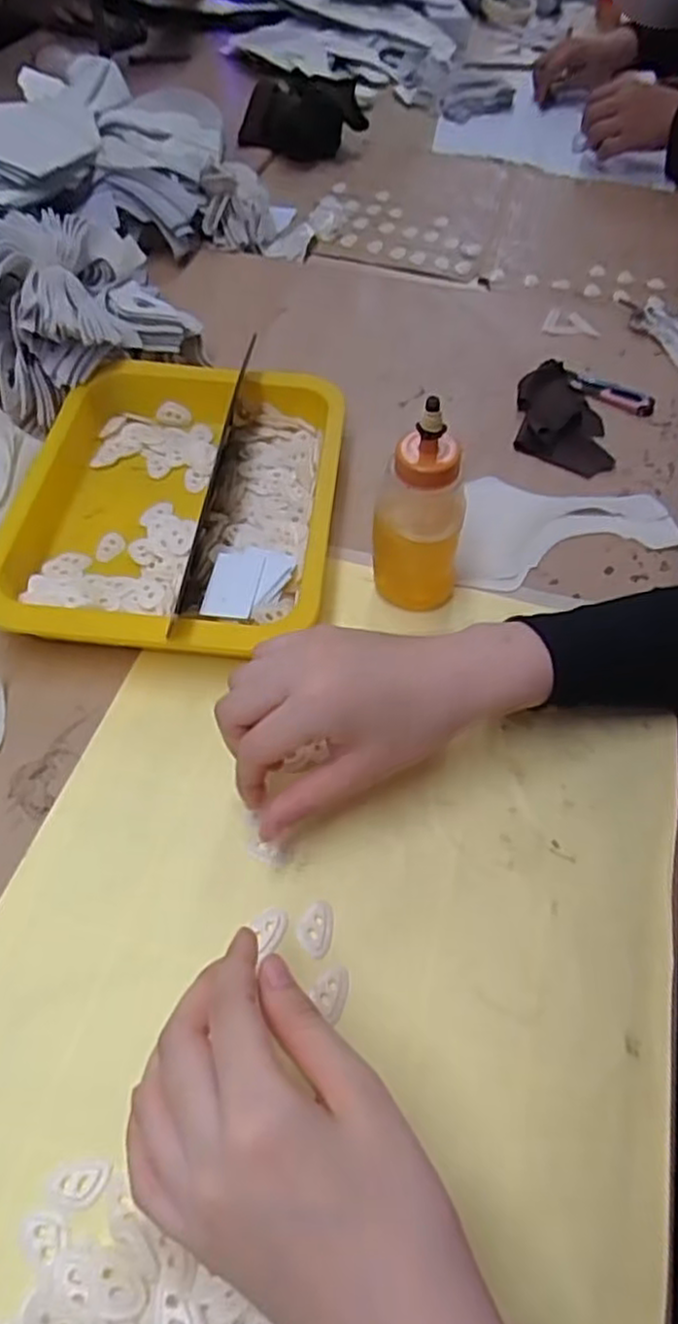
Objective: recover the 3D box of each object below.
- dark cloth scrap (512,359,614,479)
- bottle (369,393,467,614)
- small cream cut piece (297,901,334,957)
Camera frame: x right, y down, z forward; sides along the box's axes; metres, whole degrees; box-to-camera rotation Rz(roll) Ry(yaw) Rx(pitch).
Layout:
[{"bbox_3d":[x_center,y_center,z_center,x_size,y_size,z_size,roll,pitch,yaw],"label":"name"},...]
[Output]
[{"bbox_3d":[0.177,-0.198,0.578,0.071,0.010,0.119,9,58,5],"label":"dark cloth scrap"},{"bbox_3d":[0.046,-0.085,0.426,0.047,0.139,0.041,1,54,-1],"label":"bottle"},{"bbox_3d":[-0.011,0.126,0.351,0.016,0.004,0.025,3,54,0],"label":"small cream cut piece"}]

